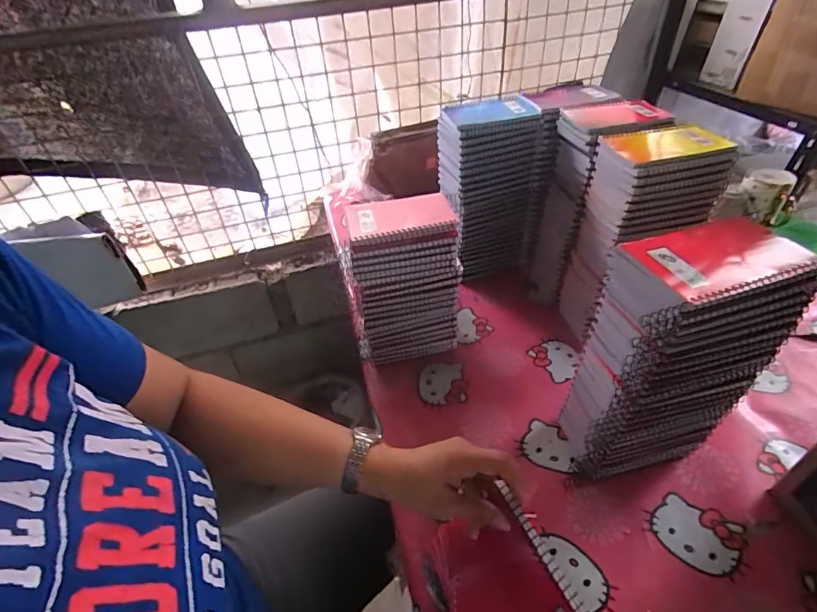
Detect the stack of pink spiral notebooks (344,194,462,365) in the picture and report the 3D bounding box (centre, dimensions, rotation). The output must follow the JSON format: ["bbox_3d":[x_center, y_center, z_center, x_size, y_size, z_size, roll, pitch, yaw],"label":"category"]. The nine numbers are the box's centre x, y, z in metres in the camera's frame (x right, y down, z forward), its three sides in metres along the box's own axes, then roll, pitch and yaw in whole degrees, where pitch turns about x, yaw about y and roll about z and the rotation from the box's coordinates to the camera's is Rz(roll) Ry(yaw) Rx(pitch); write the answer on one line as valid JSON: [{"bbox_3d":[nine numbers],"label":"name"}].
[{"bbox_3d":[-0.008,-0.032,0.605,0.138,0.248,0.091,-10,42,-6],"label":"stack of pink spiral notebooks"}]

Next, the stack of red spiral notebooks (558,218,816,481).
[{"bbox_3d":[0.247,0.070,0.439,0.154,0.284,0.084,-9,42,-5],"label":"stack of red spiral notebooks"}]

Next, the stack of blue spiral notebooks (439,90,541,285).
[{"bbox_3d":[0.132,-0.193,0.745,0.148,0.283,0.099,-13,43,-9],"label":"stack of blue spiral notebooks"}]

